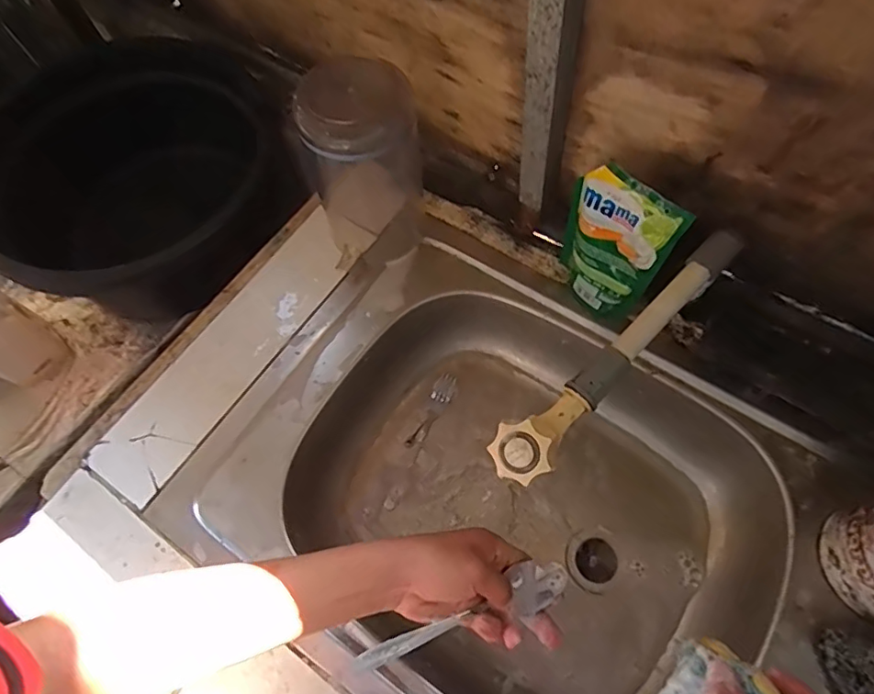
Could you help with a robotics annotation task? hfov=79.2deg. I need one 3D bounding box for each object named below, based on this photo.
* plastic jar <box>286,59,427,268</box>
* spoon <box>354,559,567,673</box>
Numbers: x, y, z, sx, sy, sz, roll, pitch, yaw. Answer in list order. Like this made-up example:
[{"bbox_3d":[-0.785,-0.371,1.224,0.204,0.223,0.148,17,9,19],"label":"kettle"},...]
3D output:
[{"bbox_3d":[-0.078,-0.198,0.568,0.118,0.208,0.124,-15,64,-4],"label":"plastic jar"},{"bbox_3d":[0.024,0.213,0.412,0.175,0.020,0.033,-18,64,-17],"label":"spoon"}]

